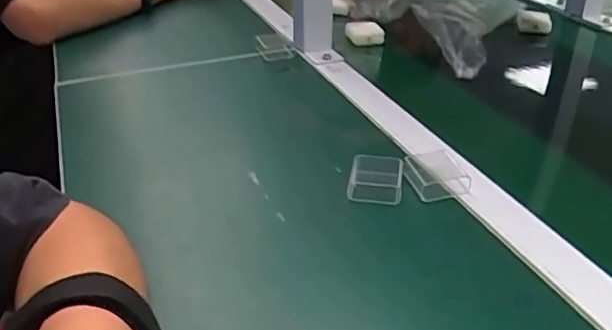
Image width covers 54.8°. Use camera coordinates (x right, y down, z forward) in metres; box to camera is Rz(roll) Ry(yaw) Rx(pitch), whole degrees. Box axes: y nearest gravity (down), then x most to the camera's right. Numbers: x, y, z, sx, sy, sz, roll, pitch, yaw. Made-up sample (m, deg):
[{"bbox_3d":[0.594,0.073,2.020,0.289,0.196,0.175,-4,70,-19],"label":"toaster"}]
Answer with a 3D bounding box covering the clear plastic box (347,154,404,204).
[{"bbox_3d":[0.060,0.010,0.505,0.044,0.015,0.053,3,32,8],"label":"clear plastic box"}]

